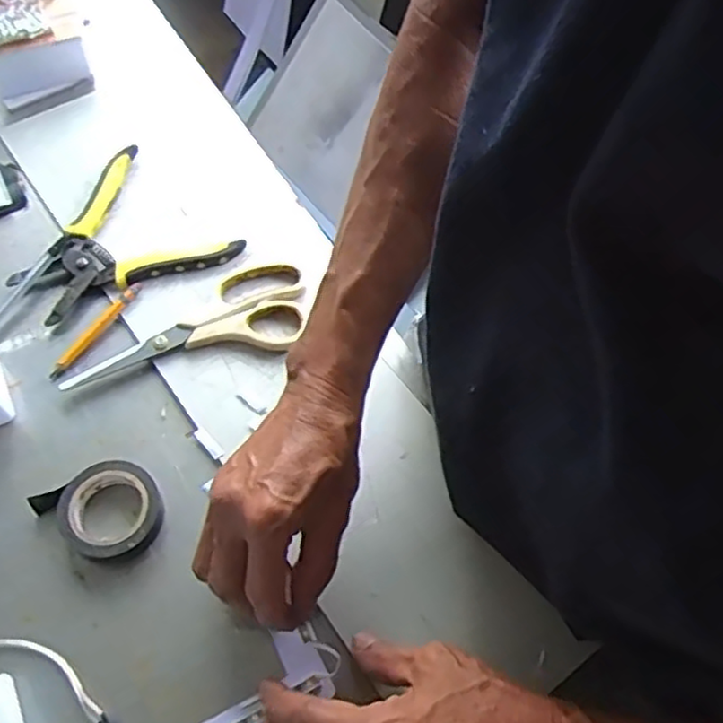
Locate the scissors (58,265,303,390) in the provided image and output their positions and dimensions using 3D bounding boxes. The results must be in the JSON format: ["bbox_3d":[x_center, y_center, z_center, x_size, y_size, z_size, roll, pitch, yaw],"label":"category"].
[{"bbox_3d":[-0.130,-0.029,0.507,0.174,0.010,0.070,-11,63,-9],"label":"scissors"}]

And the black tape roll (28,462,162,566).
[{"bbox_3d":[-0.162,0.093,0.436,0.078,0.024,0.059,35,65,15],"label":"black tape roll"}]

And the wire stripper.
[{"bbox_3d":[-0.199,-0.101,0.540,0.155,0.018,0.134,-31,67,-18],"label":"wire stripper"}]

